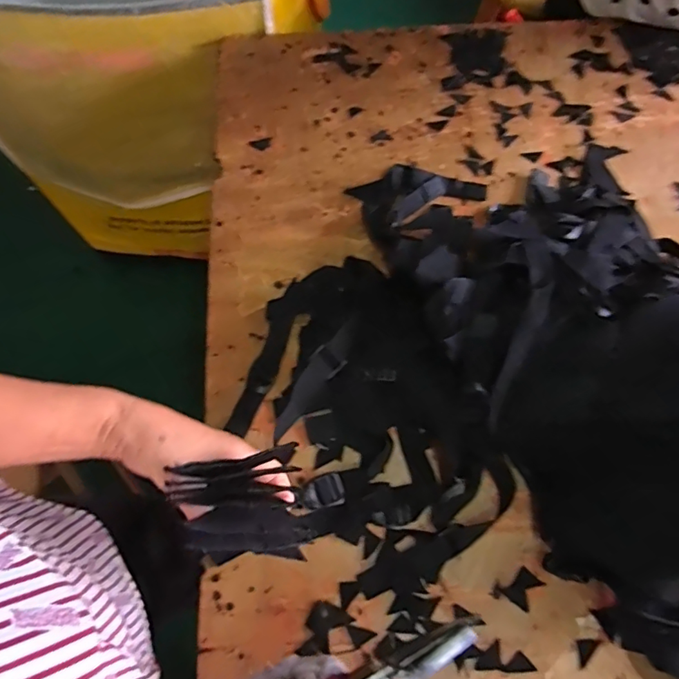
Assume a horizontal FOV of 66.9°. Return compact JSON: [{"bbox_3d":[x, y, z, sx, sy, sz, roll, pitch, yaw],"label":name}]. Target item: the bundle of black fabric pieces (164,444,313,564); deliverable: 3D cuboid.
[{"bbox_3d":[-0.066,0.119,0.360,0.081,0.035,0.070,-9,69,-1],"label":"bundle of black fabric pieces"}]

